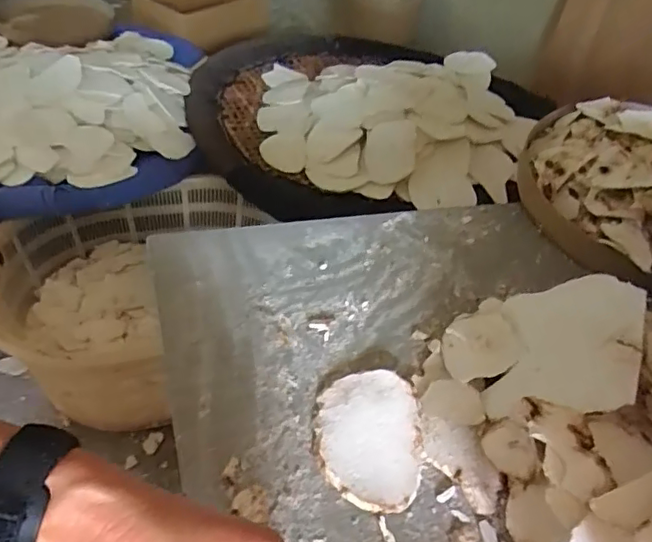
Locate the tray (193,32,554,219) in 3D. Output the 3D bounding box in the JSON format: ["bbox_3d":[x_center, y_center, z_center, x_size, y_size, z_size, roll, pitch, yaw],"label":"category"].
[{"bbox_3d":[0.094,-0.428,1.391,0.814,0.140,0.781,-3,43,-10],"label":"tray"}]

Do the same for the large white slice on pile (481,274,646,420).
[{"bbox_3d":[0.195,0.059,0.472,0.114,0.008,0.158,-16,26,38],"label":"large white slice on pile"}]

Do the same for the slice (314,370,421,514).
[{"bbox_3d":[0.032,0.126,0.446,0.079,0.010,0.114,4,42,-2],"label":"slice"}]

